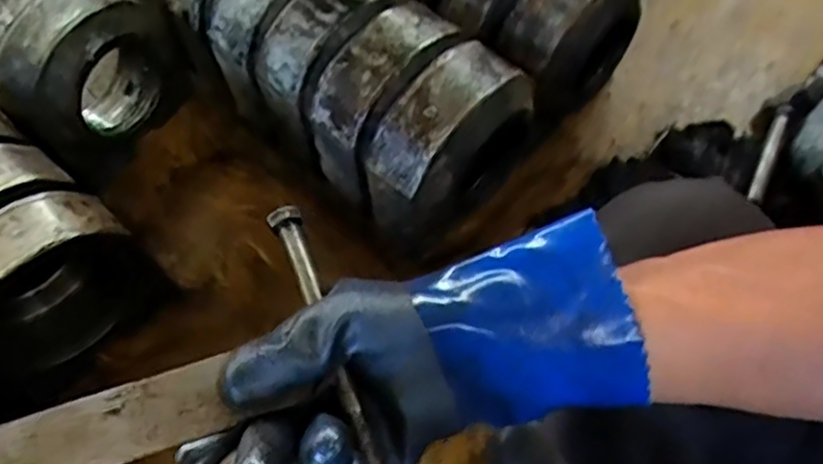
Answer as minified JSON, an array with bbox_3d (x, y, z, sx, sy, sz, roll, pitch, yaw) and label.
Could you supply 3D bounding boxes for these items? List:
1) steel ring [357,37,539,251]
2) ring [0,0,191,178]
[{"bbox_3d":[0.052,-0.102,0.837,0.116,0.223,0.215,35,70,20],"label":"steel ring"},{"bbox_3d":[-0.412,-0.195,0.906,0.097,0.247,0.234,36,70,20],"label":"ring"}]

